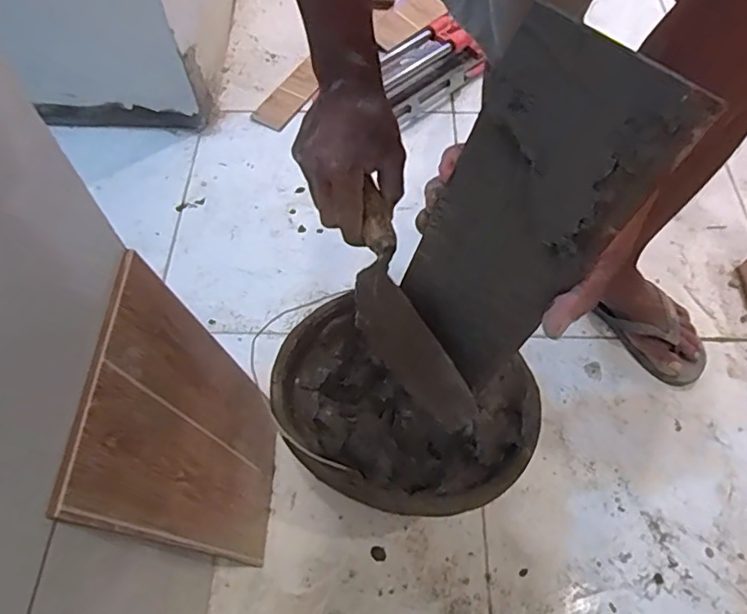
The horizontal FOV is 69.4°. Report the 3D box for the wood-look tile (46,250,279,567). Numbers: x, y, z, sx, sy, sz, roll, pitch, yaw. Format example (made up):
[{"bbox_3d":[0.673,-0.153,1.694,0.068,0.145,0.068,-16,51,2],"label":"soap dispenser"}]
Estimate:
[{"bbox_3d":[-0.168,0.140,0.549,0.010,0.391,0.199,-3,59,8],"label":"wood-look tile"}]

